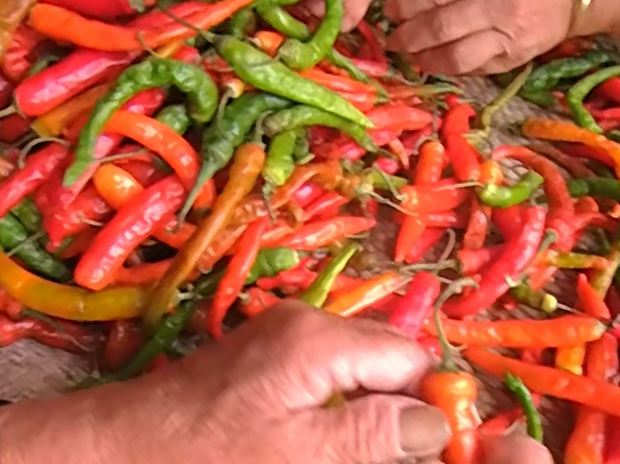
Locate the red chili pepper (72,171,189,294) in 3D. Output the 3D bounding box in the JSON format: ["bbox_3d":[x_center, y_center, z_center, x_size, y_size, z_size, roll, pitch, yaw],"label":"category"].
[{"bbox_3d":[-0.084,0.000,0.276,0.017,0.013,0.062,35,74,19],"label":"red chili pepper"}]

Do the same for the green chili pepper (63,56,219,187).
[{"bbox_3d":[-0.078,-0.054,0.264,0.078,0.031,0.023,-30,62,-24],"label":"green chili pepper"}]

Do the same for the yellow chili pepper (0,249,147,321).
[{"bbox_3d":[-0.117,0.025,0.274,0.083,0.012,0.022,16,54,6],"label":"yellow chili pepper"}]

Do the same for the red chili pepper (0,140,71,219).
[{"bbox_3d":[-0.140,-0.016,0.276,0.070,0.014,0.010,-43,66,-4],"label":"red chili pepper"}]

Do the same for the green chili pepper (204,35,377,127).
[{"bbox_3d":[-0.007,-0.071,0.294,0.093,0.013,0.013,21,48,-29],"label":"green chili pepper"}]

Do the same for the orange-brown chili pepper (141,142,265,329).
[{"bbox_3d":[-0.048,0.000,0.271,0.013,0.015,0.096,29,79,15],"label":"orange-brown chili pepper"}]

